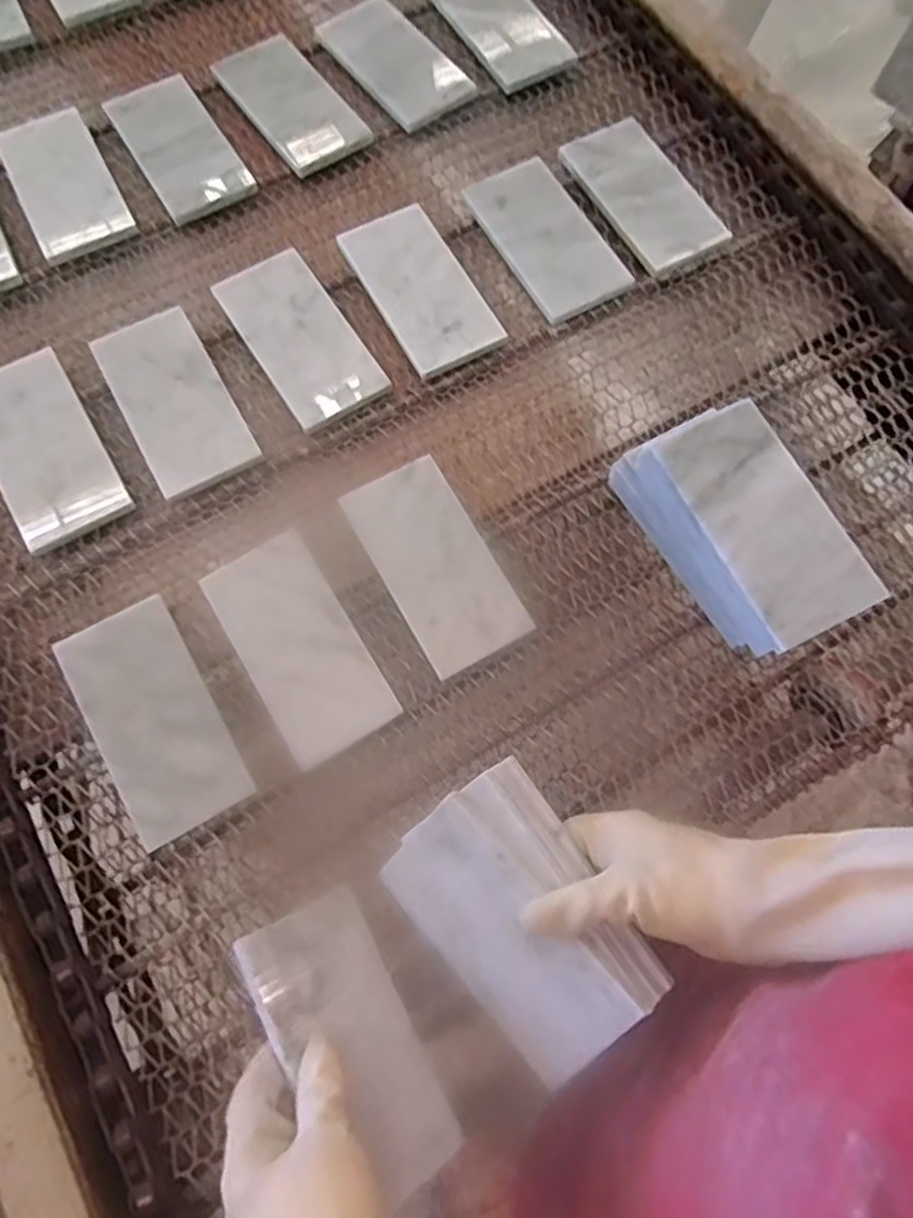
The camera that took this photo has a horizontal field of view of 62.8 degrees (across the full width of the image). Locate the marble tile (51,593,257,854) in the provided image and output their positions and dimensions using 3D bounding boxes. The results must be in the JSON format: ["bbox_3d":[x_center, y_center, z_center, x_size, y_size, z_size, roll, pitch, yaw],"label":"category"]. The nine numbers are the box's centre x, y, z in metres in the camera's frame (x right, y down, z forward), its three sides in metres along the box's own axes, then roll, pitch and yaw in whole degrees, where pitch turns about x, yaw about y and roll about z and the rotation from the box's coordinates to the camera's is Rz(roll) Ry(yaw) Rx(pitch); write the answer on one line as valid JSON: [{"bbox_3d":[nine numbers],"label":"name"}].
[{"bbox_3d":[-0.198,0.071,0.485,0.076,0.016,0.147,-28,75,-10],"label":"marble tile"}]

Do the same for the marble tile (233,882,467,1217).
[{"bbox_3d":[-0.056,0.233,0.409,0.078,0.011,0.148,-5,52,-50],"label":"marble tile"}]

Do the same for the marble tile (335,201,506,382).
[{"bbox_3d":[-0.029,-0.257,0.598,0.076,0.014,0.144,-28,75,-10],"label":"marble tile"}]

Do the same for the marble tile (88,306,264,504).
[{"bbox_3d":[-0.210,-0.156,0.558,0.075,0.016,0.146,-28,75,-10],"label":"marble tile"}]

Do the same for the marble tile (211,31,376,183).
[{"bbox_3d":[-0.144,-0.444,0.654,0.076,0.020,0.142,-34,76,-12],"label":"marble tile"}]

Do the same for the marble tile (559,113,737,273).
[{"bbox_3d":[0.161,-0.352,0.634,0.085,0.015,0.145,-29,75,-10],"label":"marble tile"}]

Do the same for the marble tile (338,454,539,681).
[{"bbox_3d":[-0.013,-0.031,0.525,0.076,0.010,0.145,-29,85,-11],"label":"marble tile"}]

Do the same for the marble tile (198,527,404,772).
[{"bbox_3d":[-0.106,0.024,0.503,0.075,0.016,0.146,-30,75,-11],"label":"marble tile"}]

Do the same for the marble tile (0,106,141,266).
[{"bbox_3d":[-0.327,-0.357,0.622,0.075,0.013,0.142,-27,75,-10],"label":"marble tile"}]

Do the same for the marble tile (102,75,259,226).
[{"bbox_3d":[-0.238,-0.398,0.641,0.077,0.011,0.147,-30,75,-11],"label":"marble tile"}]

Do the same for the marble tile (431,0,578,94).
[{"bbox_3d":[0.041,-0.547,0.697,0.084,0.011,0.155,-29,75,-10],"label":"marble tile"}]

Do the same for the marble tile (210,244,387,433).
[{"bbox_3d":[-0.121,-0.211,0.580,0.075,0.013,0.146,-31,75,-11],"label":"marble tile"}]

